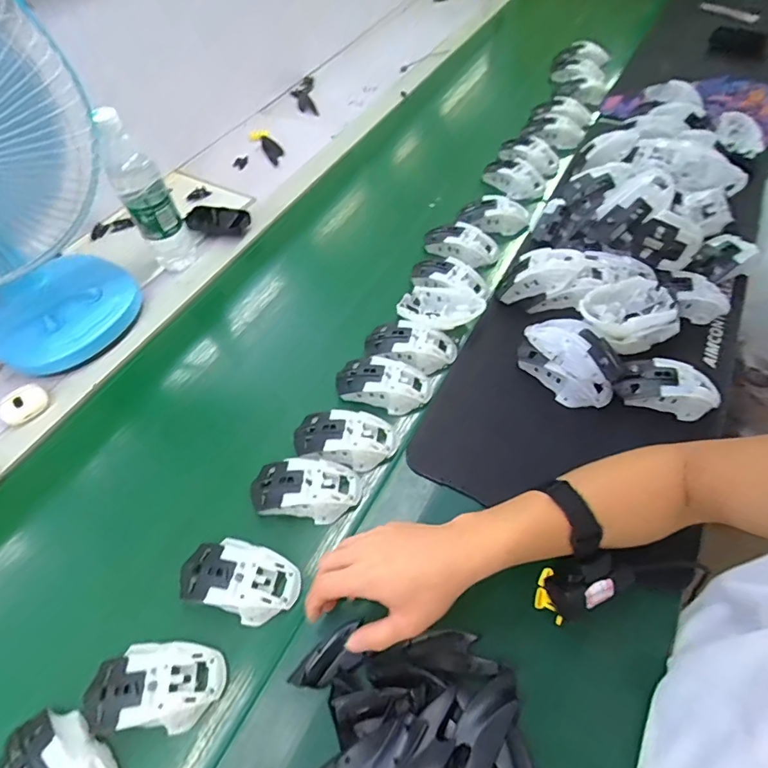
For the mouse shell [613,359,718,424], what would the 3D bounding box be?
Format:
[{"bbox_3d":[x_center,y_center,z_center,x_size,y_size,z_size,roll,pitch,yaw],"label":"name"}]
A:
[{"bbox_3d":[0.329,0.003,0.543,0.109,0.041,0.054,13,57,12],"label":"mouse shell"}]

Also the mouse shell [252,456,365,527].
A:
[{"bbox_3d":[-0.084,0.110,0.497,0.113,0.034,0.063,2,55,5],"label":"mouse shell"}]

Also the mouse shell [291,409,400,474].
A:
[{"bbox_3d":[-0.044,0.057,0.530,0.115,0.034,0.069,11,56,10],"label":"mouse shell"}]

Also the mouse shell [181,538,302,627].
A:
[{"bbox_3d":[-0.139,0.185,0.447,0.112,0.031,0.064,15,57,13],"label":"mouse shell"}]

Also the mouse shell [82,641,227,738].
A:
[{"bbox_3d":[-0.199,0.261,0.403,0.113,0.034,0.064,-3,55,1],"label":"mouse shell"}]

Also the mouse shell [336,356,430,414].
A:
[{"bbox_3d":[-0.001,-0.003,0.570,0.116,0.036,0.066,14,57,12],"label":"mouse shell"}]

